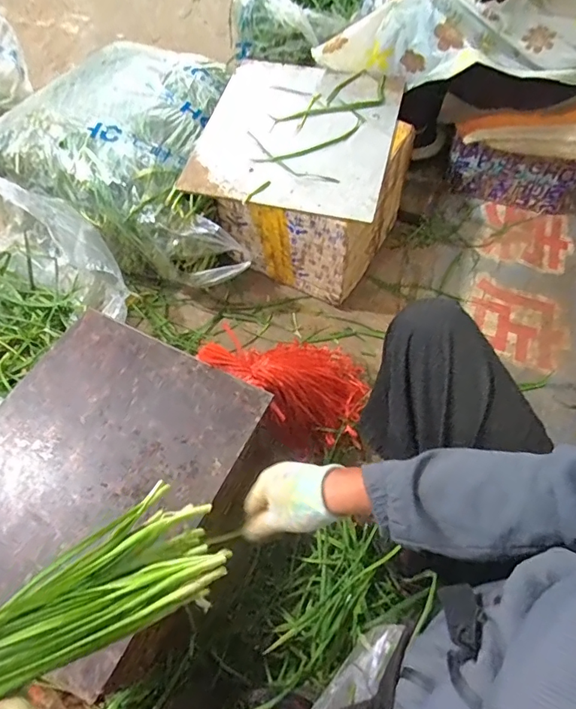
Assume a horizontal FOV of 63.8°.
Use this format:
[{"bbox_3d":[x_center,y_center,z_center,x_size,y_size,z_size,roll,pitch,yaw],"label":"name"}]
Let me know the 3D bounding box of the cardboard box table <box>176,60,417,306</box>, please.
[{"bbox_3d":[0.041,-0.399,1.097,0.448,0.308,0.430,11,62,6],"label":"cardboard box table"}]

